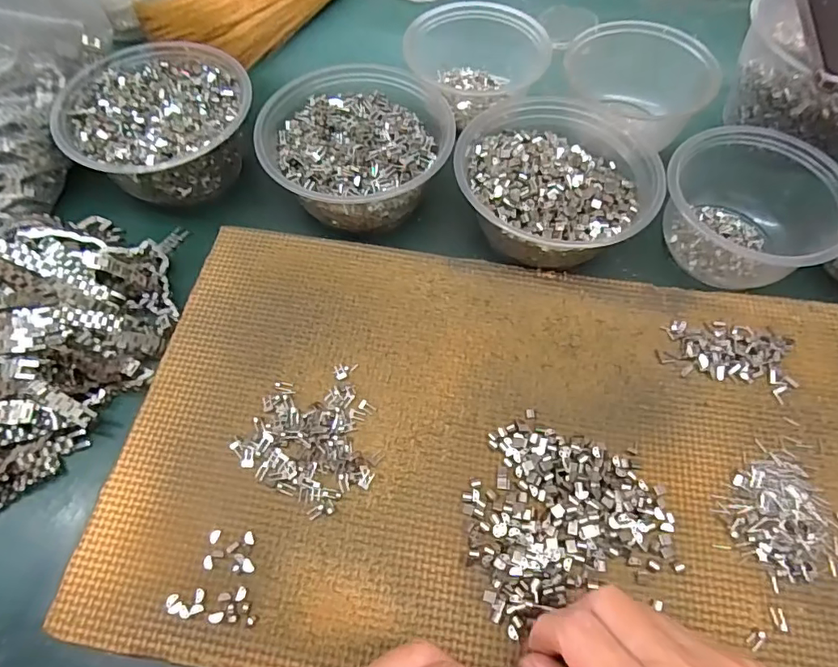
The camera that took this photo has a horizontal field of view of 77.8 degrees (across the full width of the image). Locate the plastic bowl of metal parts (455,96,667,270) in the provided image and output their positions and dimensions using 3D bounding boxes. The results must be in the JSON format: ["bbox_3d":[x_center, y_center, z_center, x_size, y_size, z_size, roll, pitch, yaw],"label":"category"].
[{"bbox_3d":[0.094,-0.106,0.371,0.134,0.052,0.131,5,62,3],"label":"plastic bowl of metal parts"}]

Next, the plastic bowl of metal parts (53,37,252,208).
[{"bbox_3d":[-0.194,-0.159,0.399,0.127,0.057,0.135,0,62,0],"label":"plastic bowl of metal parts"}]

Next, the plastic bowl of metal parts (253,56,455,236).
[{"bbox_3d":[-0.048,-0.141,0.391,0.128,0.054,0.132,0,62,0],"label":"plastic bowl of metal parts"}]

